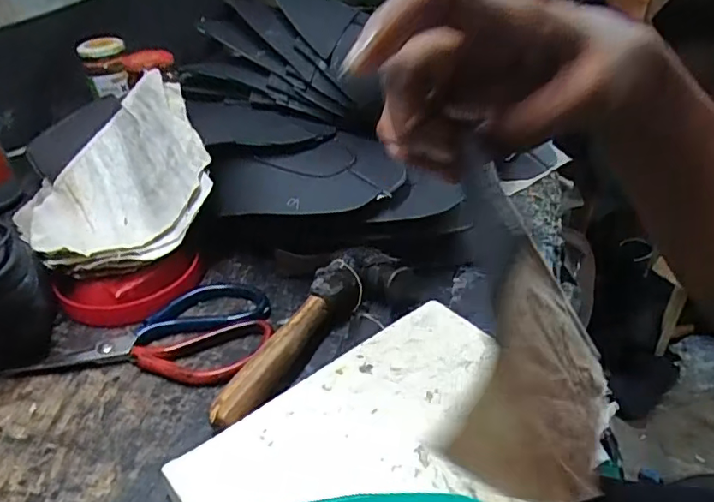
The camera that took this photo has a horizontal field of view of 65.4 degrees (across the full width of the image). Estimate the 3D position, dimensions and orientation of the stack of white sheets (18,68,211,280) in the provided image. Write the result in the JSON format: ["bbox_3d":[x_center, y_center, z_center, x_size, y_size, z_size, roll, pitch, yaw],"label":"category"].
[{"bbox_3d":[-0.229,-0.061,0.505,0.203,0.055,0.194,-44,57,2],"label":"stack of white sheets"}]

